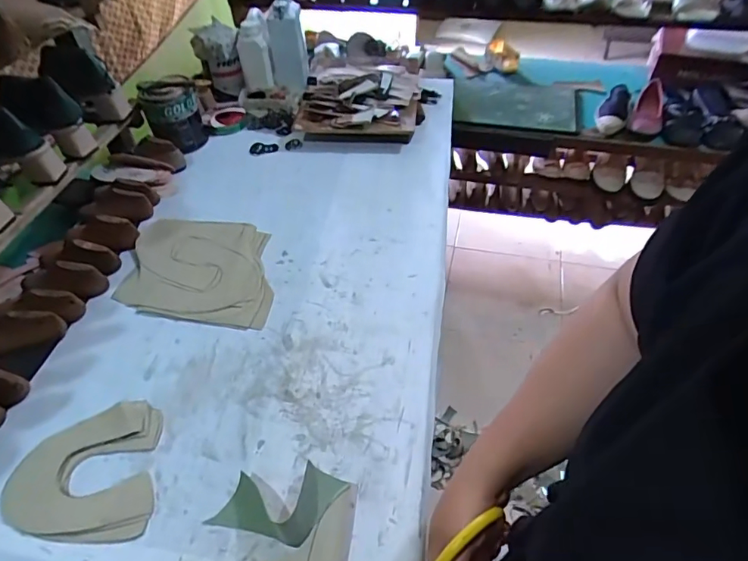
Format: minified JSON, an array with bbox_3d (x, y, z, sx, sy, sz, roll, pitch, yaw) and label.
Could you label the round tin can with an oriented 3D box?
[{"bbox_3d":[-0.416,-0.341,1.028,0.113,0.134,0.092,-20,50,-15],"label":"round tin can"}]

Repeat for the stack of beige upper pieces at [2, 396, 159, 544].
[{"bbox_3d":[-0.353,0.232,0.591,0.171,0.012,0.162,-9,48,-5],"label":"stack of beige upper pieces"}]

